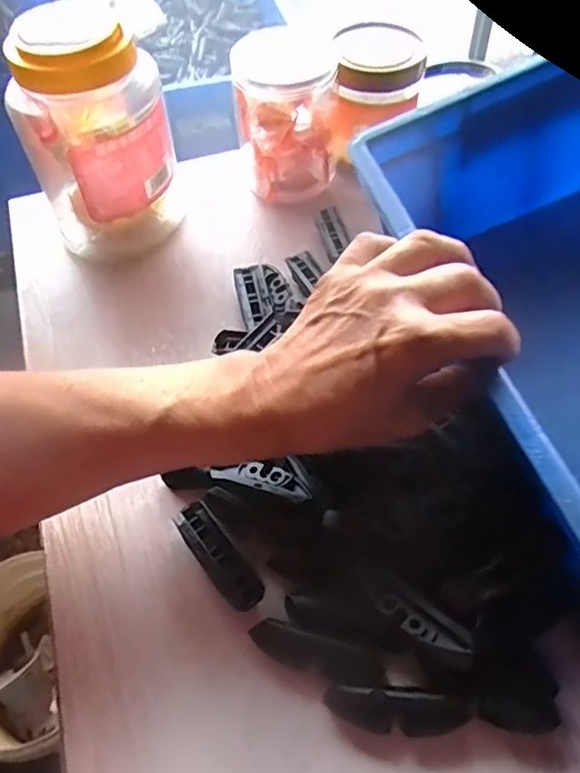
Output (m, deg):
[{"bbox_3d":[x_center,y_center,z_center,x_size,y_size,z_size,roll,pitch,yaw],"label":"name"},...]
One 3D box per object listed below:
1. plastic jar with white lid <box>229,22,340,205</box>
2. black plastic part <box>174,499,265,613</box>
[{"bbox_3d":[-0.002,-0.231,0.514,0.077,0.117,0.077,-1,55,2],"label":"plastic jar with white lid"},{"bbox_3d":[-0.042,0.099,0.348,0.022,0.014,0.071,-32,59,-19],"label":"black plastic part"}]

